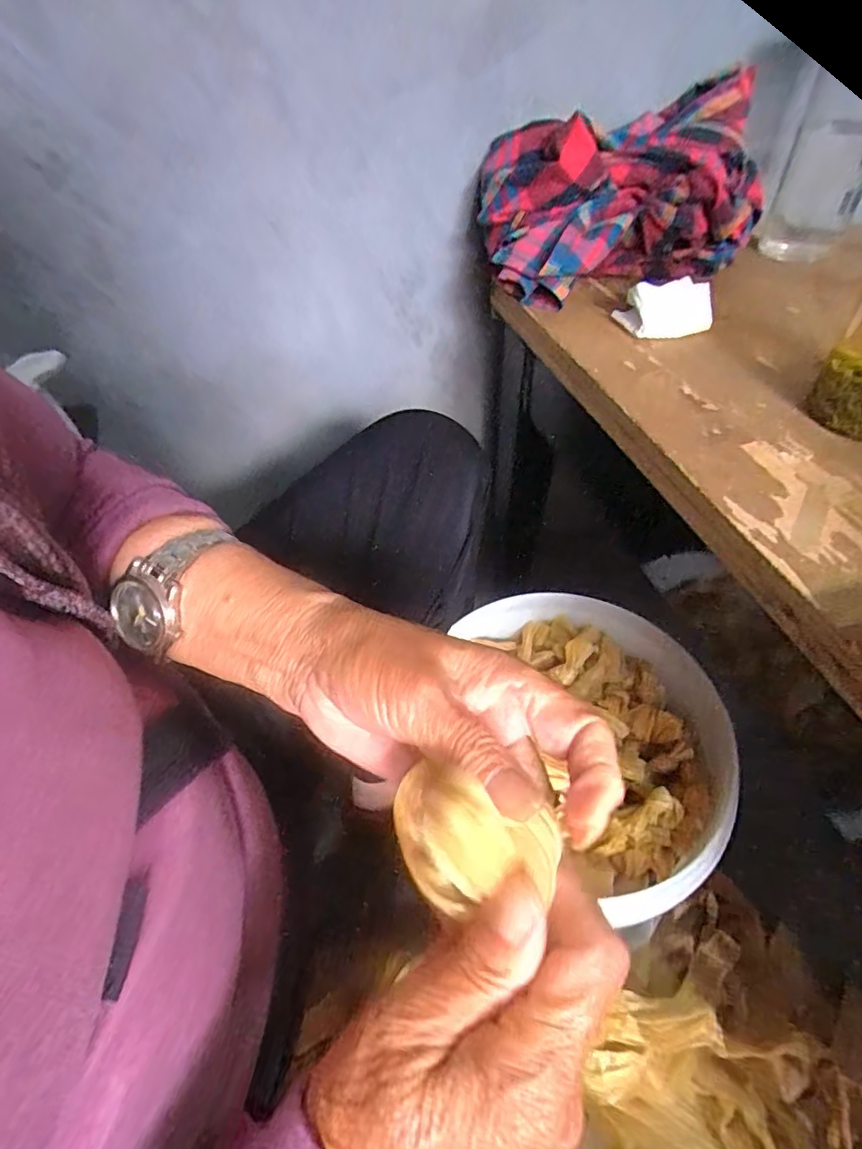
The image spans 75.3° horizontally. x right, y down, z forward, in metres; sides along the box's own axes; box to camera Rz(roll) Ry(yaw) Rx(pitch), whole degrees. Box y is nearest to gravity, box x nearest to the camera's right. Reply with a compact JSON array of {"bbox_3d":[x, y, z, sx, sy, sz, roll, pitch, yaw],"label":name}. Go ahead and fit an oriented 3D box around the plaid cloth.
[{"bbox_3d":[0.171,-0.340,0.502,0.256,0.116,0.149,-19,50,-12],"label":"plaid cloth"}]

